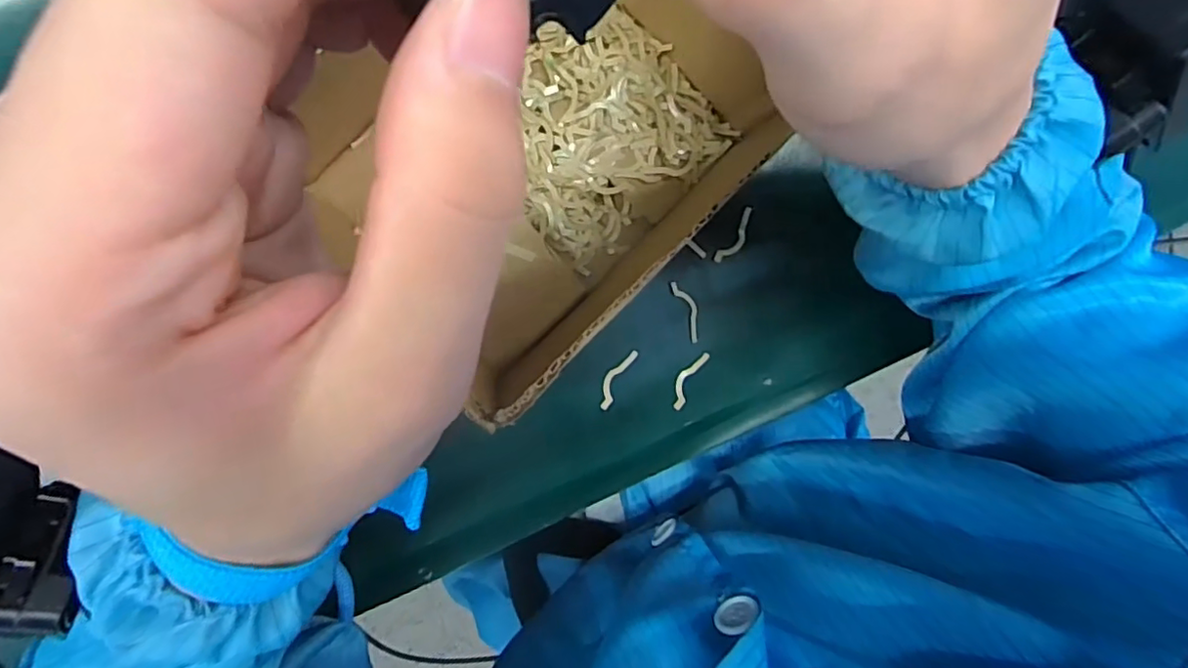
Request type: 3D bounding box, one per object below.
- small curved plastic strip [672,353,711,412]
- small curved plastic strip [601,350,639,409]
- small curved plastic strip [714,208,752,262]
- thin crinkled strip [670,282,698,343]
[{"bbox_3d":[0.055,0.027,0.349,0.011,0.004,0.037,28,89,-9],"label":"small curved plastic strip"},{"bbox_3d":[0.013,0.025,0.344,0.010,0.004,0.038,29,89,-9],"label":"small curved plastic strip"},{"bbox_3d":[0.083,-0.056,0.344,0.010,0.004,0.035,31,89,-9],"label":"small curved plastic strip"},{"bbox_3d":[0.055,-0.013,0.345,0.010,0.004,0.037,-23,96,-6],"label":"thin crinkled strip"}]

